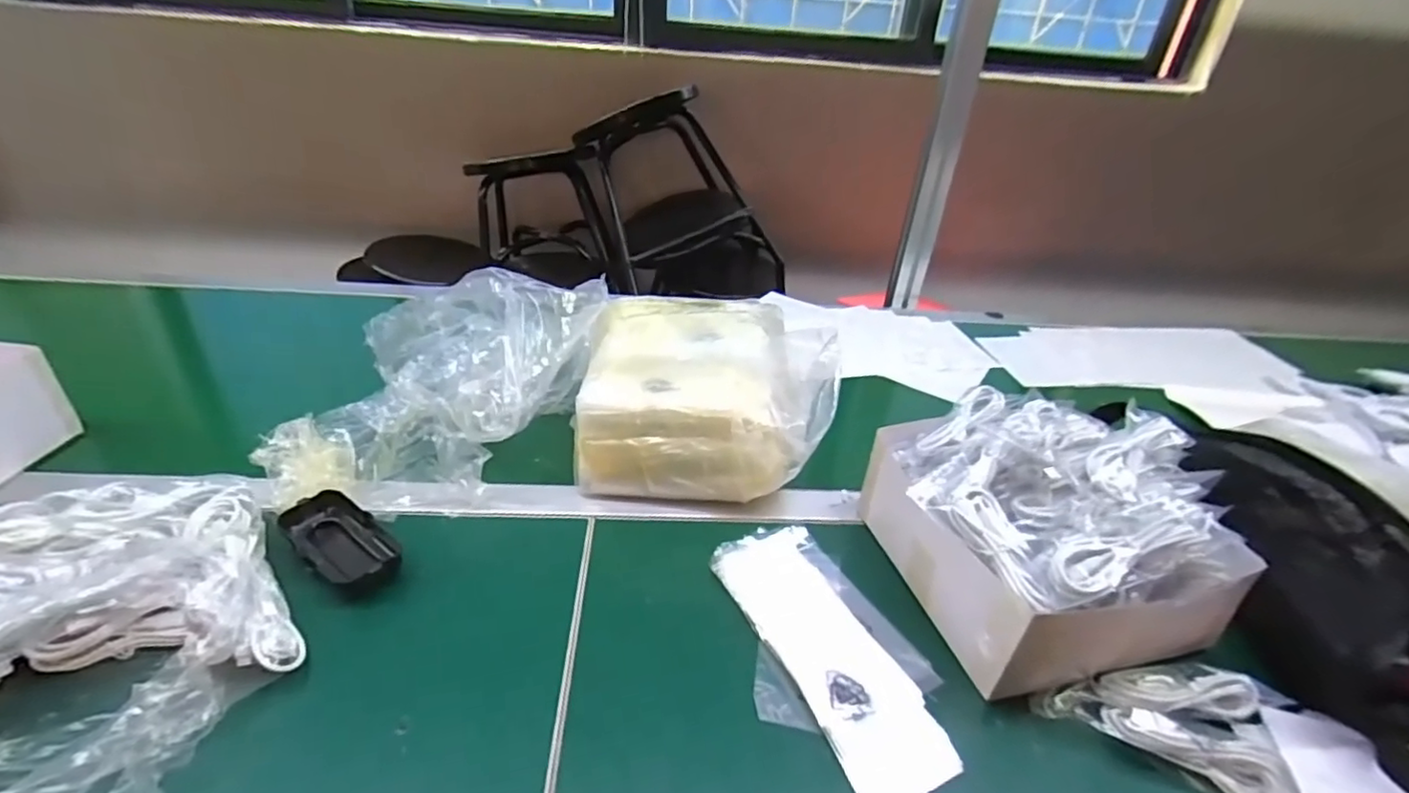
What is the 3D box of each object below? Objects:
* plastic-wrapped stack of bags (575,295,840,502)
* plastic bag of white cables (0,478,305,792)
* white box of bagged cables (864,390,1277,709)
[{"bbox_3d":[0.001,-0.005,0.643,0.231,0.126,0.220,4,34,-1],"label":"plastic-wrapped stack of bags"},{"bbox_3d":[-0.383,0.152,0.381,0.217,0.088,0.287,-15,38,-26],"label":"plastic bag of white cables"},{"bbox_3d":[0.256,0.089,0.493,0.206,0.138,0.223,-7,35,-16],"label":"white box of bagged cables"}]

